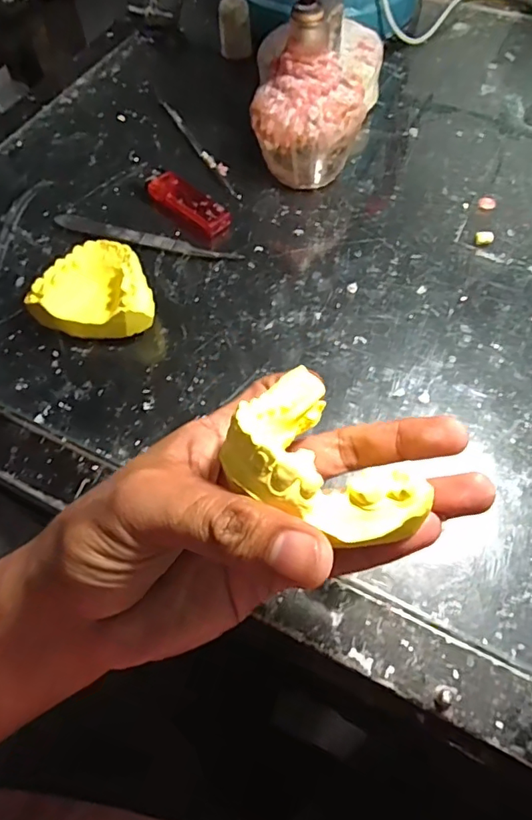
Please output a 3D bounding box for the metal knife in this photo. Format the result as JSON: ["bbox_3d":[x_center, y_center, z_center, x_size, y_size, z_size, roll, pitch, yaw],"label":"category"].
[{"bbox_3d":[-0.085,-0.119,0.357,0.138,0.005,0.017,17,63,12],"label":"metal knife"}]

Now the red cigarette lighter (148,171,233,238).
[{"bbox_3d":[-0.055,-0.147,0.366,0.026,0.012,0.064,-41,67,-18],"label":"red cigarette lighter"}]

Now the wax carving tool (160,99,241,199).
[{"bbox_3d":[-0.055,-0.211,0.407,0.007,0.004,0.141,-26,63,-12],"label":"wax carving tool"}]

